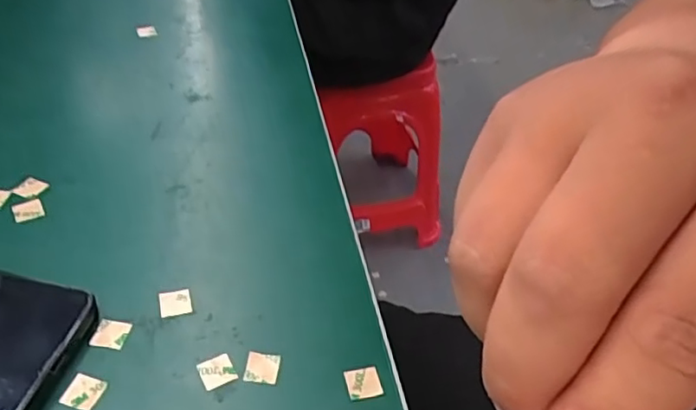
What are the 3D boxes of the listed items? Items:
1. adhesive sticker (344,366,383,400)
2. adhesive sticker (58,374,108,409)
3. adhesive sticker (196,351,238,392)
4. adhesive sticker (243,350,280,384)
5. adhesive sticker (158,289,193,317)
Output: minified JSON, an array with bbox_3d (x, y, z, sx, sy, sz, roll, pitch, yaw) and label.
[{"bbox_3d":[0.007,0.082,0.283,0.016,0.004,0.015,-5,43,-12],"label":"adhesive sticker"},{"bbox_3d":[-0.118,0.084,0.271,0.016,0.004,0.015,16,51,3],"label":"adhesive sticker"},{"bbox_3d":[-0.061,0.078,0.284,0.015,0.004,0.016,-20,50,-21],"label":"adhesive sticker"},{"bbox_3d":[-0.040,0.076,0.286,0.016,0.004,0.015,3,49,2],"label":"adhesive sticker"},{"bbox_3d":[-0.088,0.050,0.311,0.015,0.004,0.015,-8,52,-18],"label":"adhesive sticker"}]

